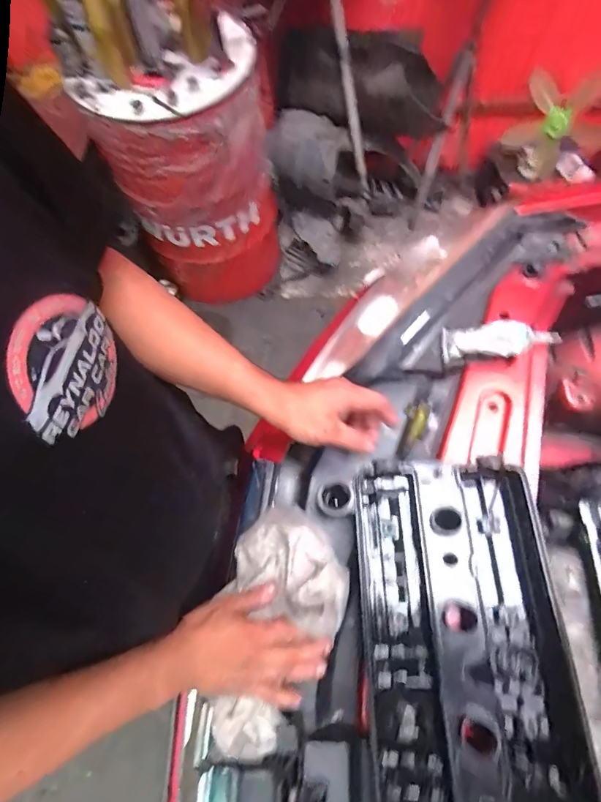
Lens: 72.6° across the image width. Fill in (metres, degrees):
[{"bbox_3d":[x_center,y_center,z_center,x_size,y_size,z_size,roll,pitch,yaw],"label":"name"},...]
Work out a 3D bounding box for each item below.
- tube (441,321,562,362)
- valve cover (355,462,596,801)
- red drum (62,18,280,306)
[{"bbox_3d":[0.269,-0.080,0.552,0.145,0.032,0.044,-2,67,2],"label":"tube"},{"bbox_3d":[0.166,0.284,0.407,0.191,0.058,0.431,-3,67,1],"label":"valve cover"},{"bbox_3d":[-0.341,-0.803,1.633,0.453,0.904,0.476,2,67,4],"label":"red drum"}]

